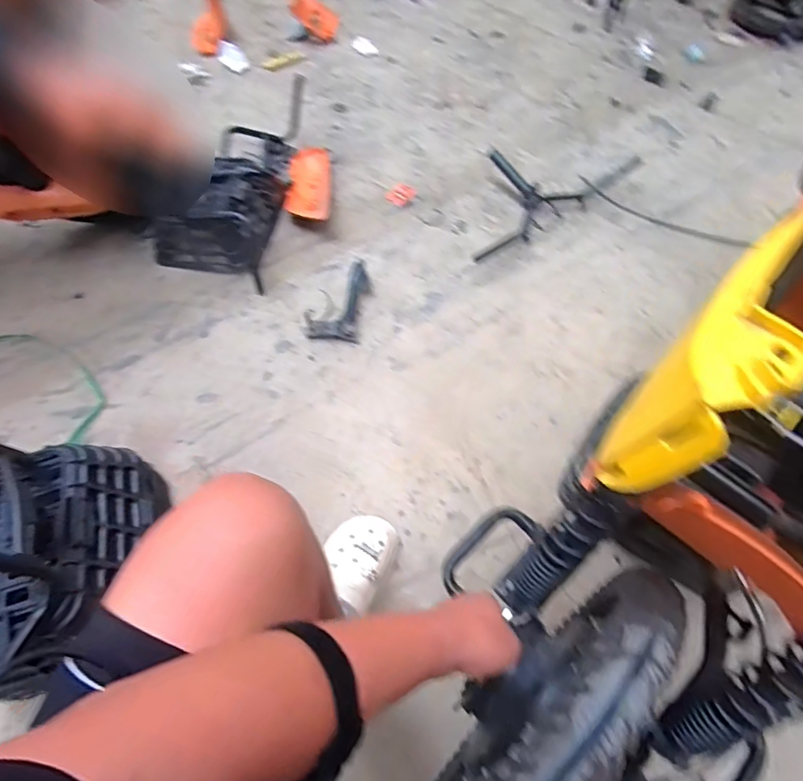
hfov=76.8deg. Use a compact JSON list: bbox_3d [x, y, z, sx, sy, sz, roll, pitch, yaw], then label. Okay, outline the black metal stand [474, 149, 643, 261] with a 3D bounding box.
[{"bbox_3d":[0.321,-0.534,1.344,0.550,0.071,0.285,-34,64,-20],"label":"black metal stand"}]

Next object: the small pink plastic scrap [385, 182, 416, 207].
[{"bbox_3d":[-0.001,-0.534,1.383,0.065,0.015,0.096,23,61,13],"label":"small pink plastic scrap"}]

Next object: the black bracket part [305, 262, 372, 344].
[{"bbox_3d":[-0.145,-0.206,1.139,0.127,0.049,0.205,8,58,5],"label":"black bracket part"}]

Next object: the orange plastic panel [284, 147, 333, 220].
[{"bbox_3d":[-0.247,-0.556,1.362,0.111,0.027,0.273,-2,58,-1],"label":"orange plastic panel"}]

